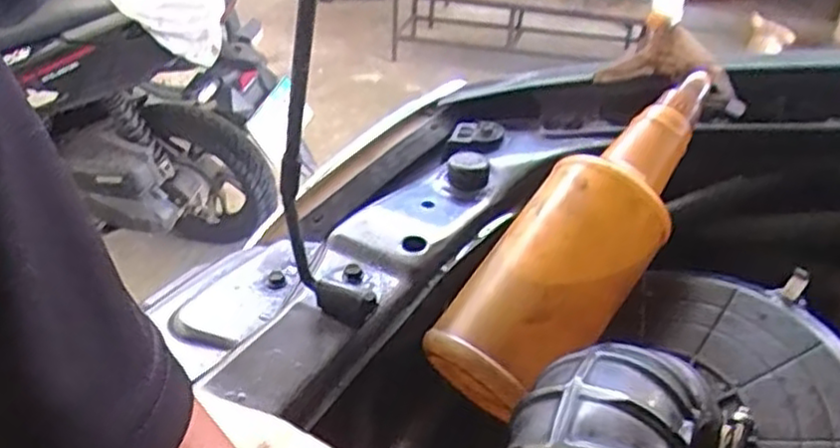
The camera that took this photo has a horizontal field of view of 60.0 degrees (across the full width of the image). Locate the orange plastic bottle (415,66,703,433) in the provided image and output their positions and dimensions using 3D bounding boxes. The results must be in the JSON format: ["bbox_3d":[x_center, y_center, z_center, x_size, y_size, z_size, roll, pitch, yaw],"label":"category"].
[{"bbox_3d":[0.118,0.000,0.480,0.092,0.088,0.277,27,62,32],"label":"orange plastic bottle"}]

